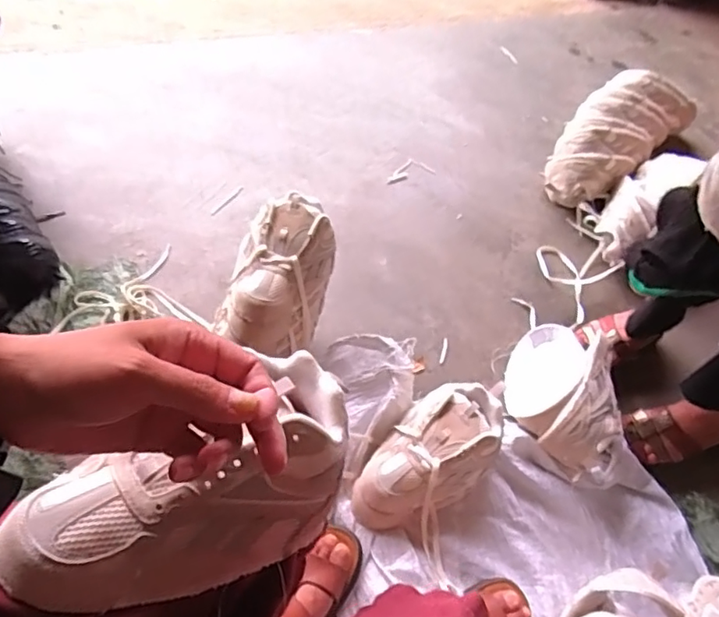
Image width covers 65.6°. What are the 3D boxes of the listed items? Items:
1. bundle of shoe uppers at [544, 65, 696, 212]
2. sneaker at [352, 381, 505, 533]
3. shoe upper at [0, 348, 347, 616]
[{"bbox_3d":[0.582,-0.400,1.287,0.204,0.140,0.465,38,59,23],"label":"bundle of shoe uppers"},{"bbox_3d":[0.110,0.216,0.840,0.271,0.116,0.143,-34,62,-26],"label":"sneaker"},{"bbox_3d":[-0.107,0.112,0.370,0.229,0.069,0.123,-21,59,-26],"label":"shoe upper"}]

